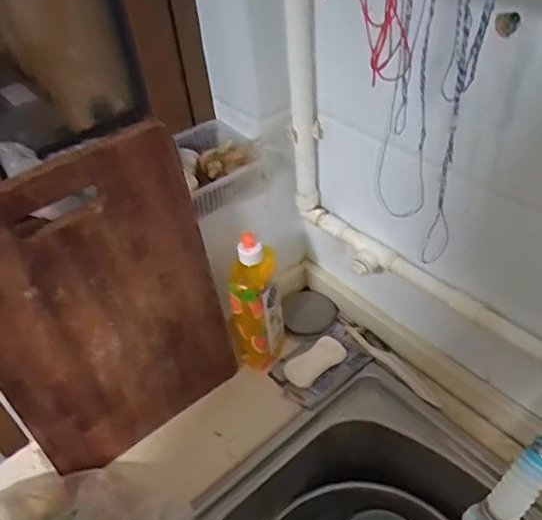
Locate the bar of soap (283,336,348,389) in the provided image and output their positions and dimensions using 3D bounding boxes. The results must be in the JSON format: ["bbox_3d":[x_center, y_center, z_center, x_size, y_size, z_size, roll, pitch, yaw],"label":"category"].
[{"bbox_3d":[0.060,0.139,0.751,0.083,0.024,0.036,-35,47,-2],"label":"bar of soap"}]

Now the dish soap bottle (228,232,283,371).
[{"bbox_3d":[-0.019,0.064,0.719,0.063,0.210,0.054,-8,43,-1],"label":"dish soap bottle"}]

